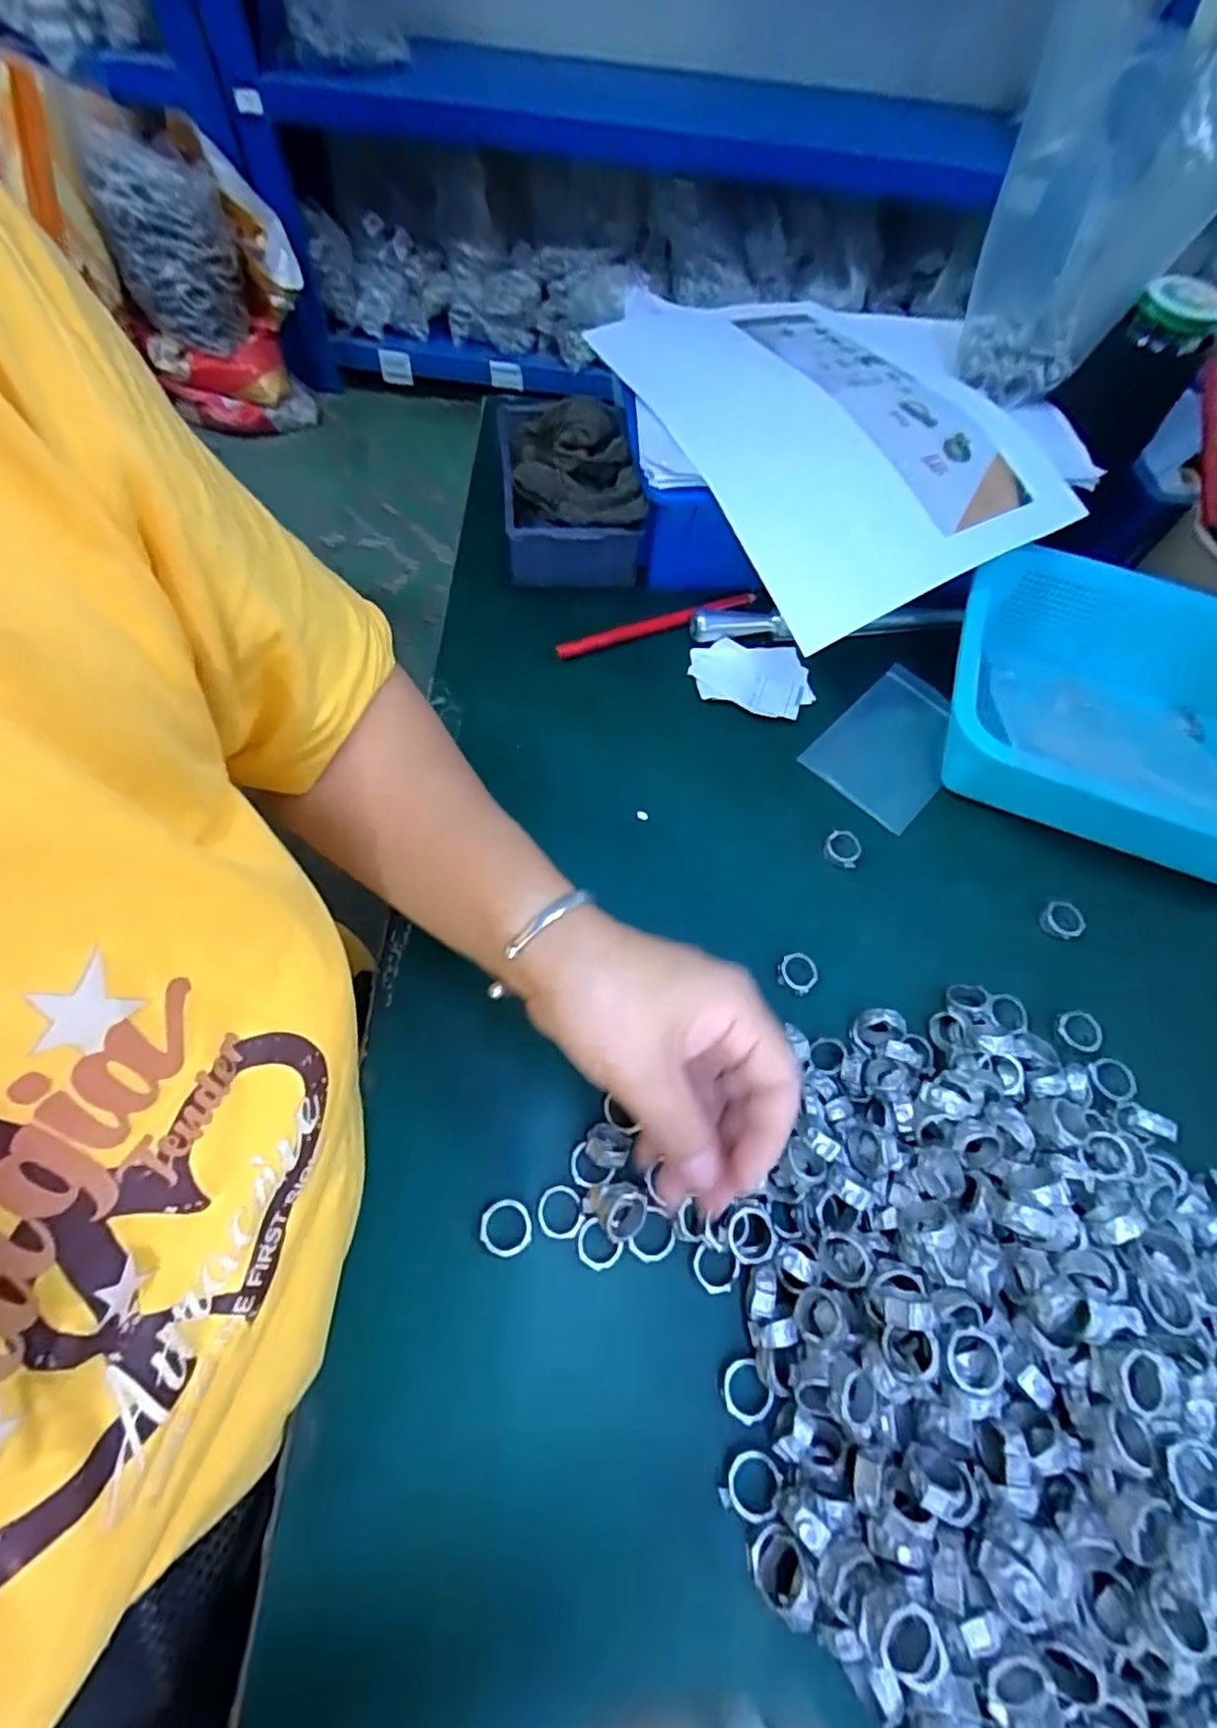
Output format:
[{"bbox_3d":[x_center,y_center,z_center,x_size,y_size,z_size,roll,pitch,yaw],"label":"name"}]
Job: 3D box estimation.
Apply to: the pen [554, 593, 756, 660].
[{"bbox_3d":[0.036,-0.169,0.459,0.151,0.013,0.013,-18,66,-12],"label":"pen"}]

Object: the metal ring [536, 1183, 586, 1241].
[{"bbox_3d":[-0.022,0.157,0.294,0.020,0.005,0.021,2,63,-3],"label":"metal ring"}]

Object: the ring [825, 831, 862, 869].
[{"bbox_3d":[0.141,-0.011,0.390,0.021,0.006,0.021,27,64,10],"label":"ring"}]

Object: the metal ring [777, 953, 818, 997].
[{"bbox_3d":[0.104,0.060,0.357,0.021,0.005,0.021,2,63,-3],"label":"metal ring"}]

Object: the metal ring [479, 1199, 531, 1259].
[{"bbox_3d":[-0.046,0.163,0.291,0.022,0.004,0.022,2,63,-3],"label":"metal ring"}]

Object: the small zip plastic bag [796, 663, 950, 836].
[{"bbox_3d":[0.192,-0.080,0.437,0.078,0.004,0.118,41,68,16],"label":"small zip plastic bag"}]

